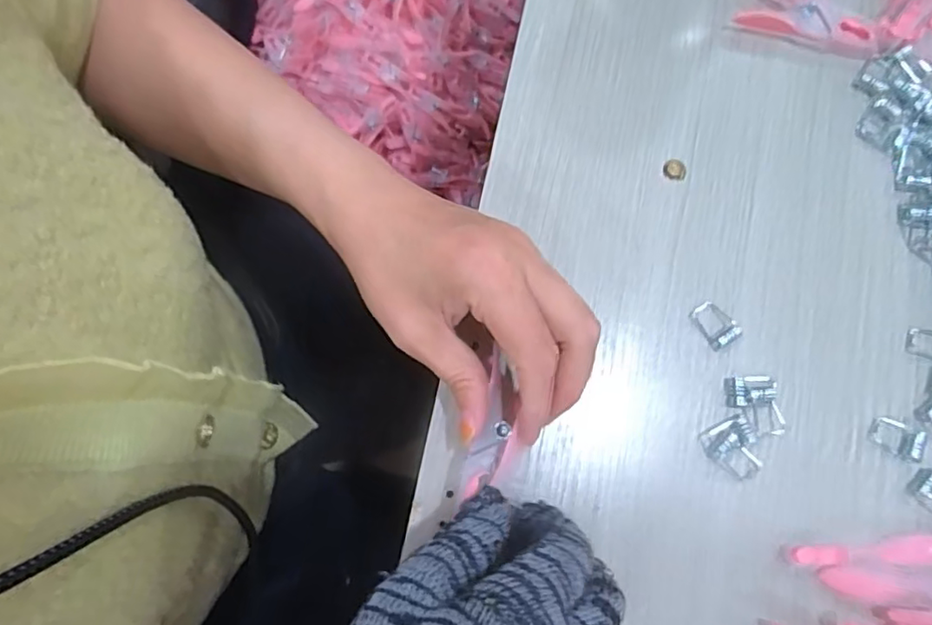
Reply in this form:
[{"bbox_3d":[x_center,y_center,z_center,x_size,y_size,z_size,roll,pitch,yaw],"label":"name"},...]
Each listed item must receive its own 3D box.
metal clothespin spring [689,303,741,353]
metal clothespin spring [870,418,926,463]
[{"bbox_3d":[0.123,0.005,0.294,0.017,0.004,0.024,-29,81,-8],"label":"metal clothespin spring"},{"bbox_3d":[0.206,0.060,0.285,0.024,0.004,0.015,27,78,3],"label":"metal clothespin spring"}]

